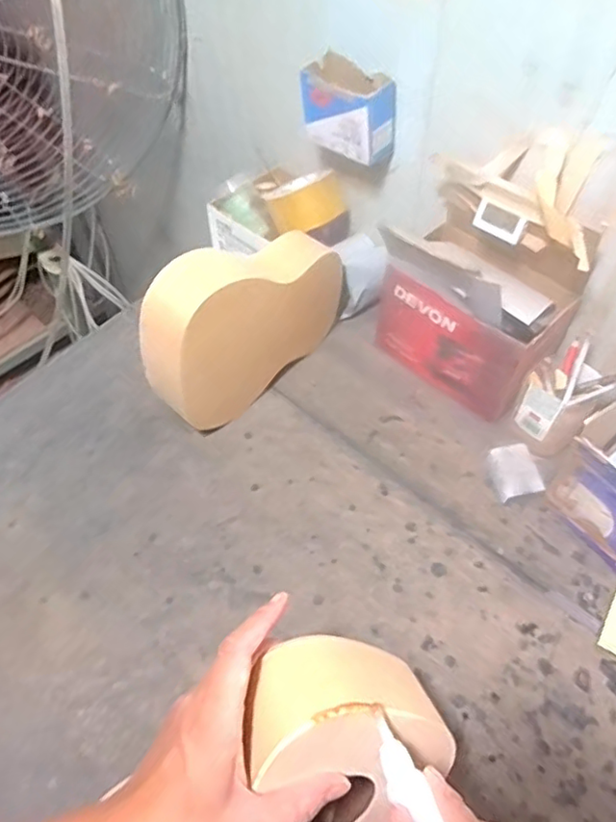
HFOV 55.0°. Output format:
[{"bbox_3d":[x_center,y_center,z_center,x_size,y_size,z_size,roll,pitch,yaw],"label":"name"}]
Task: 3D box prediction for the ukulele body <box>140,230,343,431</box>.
[{"bbox_3d":[-0.075,-0.107,0.710,0.259,0.198,0.070,-40,62,-21],"label":"ukulele body"}]

